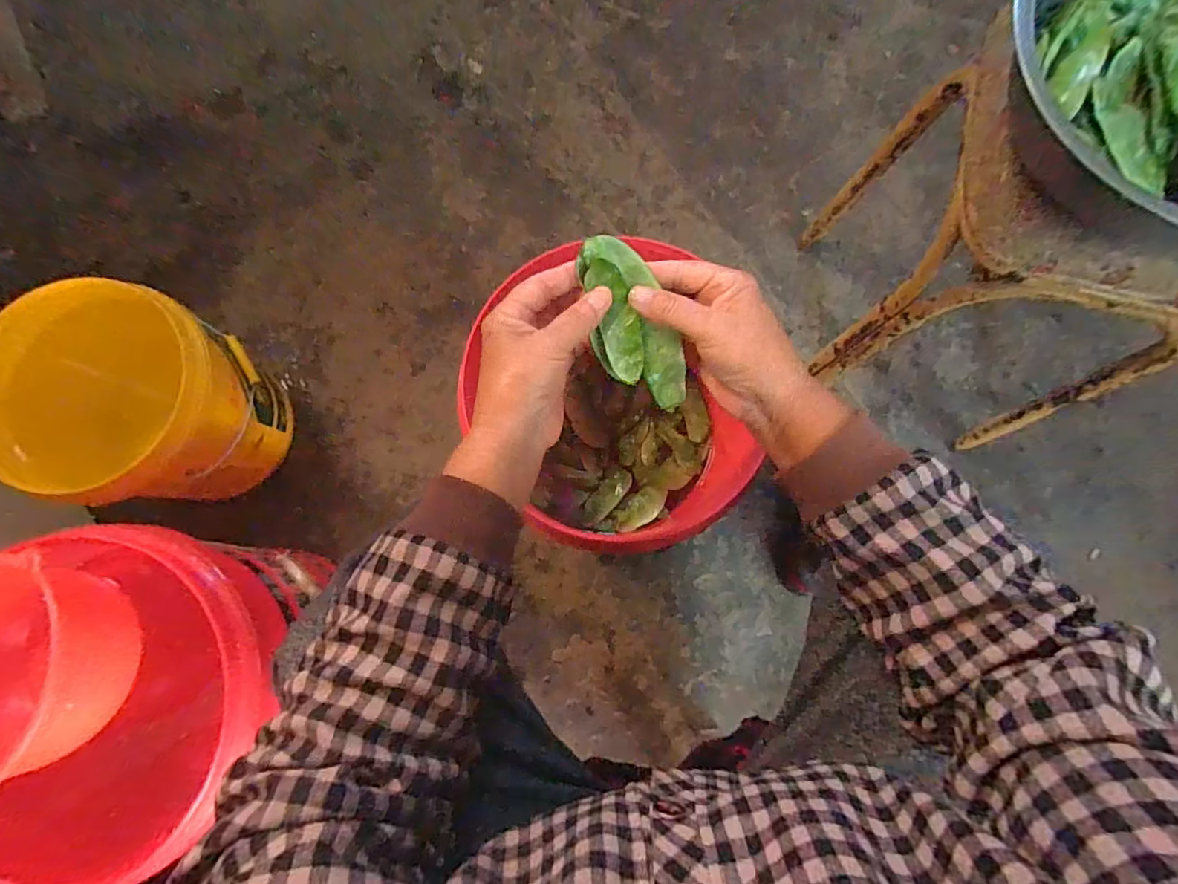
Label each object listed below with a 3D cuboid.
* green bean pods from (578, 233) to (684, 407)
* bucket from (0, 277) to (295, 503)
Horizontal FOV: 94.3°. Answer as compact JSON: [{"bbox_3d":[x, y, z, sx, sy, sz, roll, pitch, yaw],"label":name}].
[{"bbox_3d":[0.029,-0.078,0.373,0.052,0.016,0.123,-25,100,-4],"label":"green bean pods"},{"bbox_3d":[-0.571,-0.041,0.735,0.222,0.278,0.222,1,79,-4],"label":"bucket"}]

